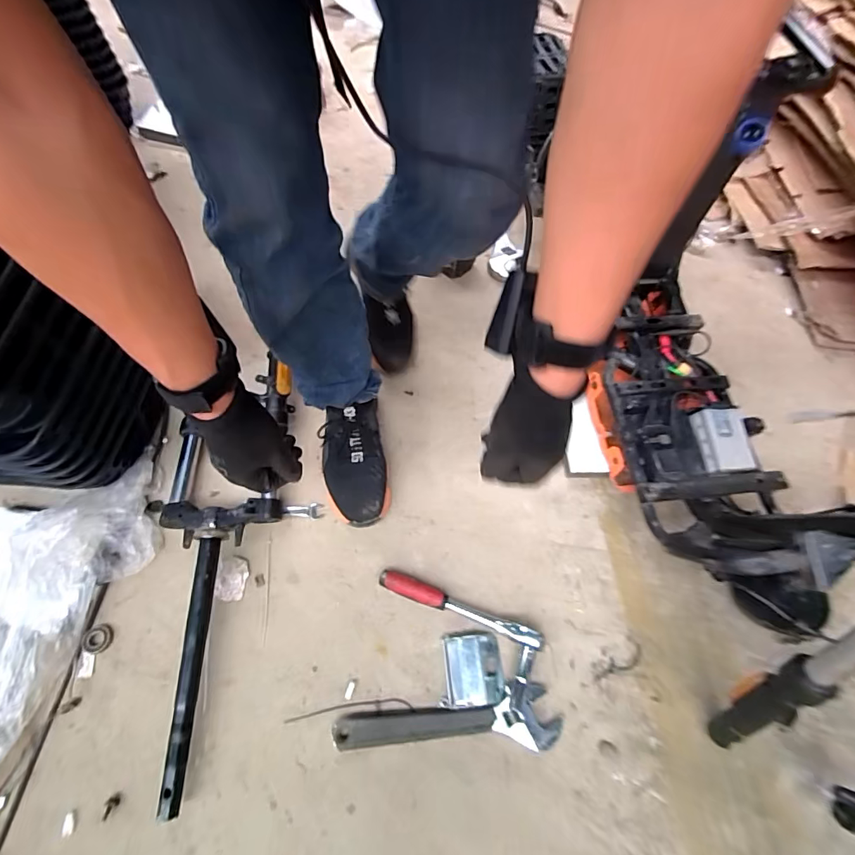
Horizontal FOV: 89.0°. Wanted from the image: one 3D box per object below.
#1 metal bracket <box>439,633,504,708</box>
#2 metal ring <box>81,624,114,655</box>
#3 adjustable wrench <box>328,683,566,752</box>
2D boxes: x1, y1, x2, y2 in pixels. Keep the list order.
[{"bbox_3d":[0.060,0.331,0.595,0.080,0.023,0.086,-1,62,-4],"label":"metal bracket"},{"bbox_3d":[-0.451,0.290,0.596,0.034,0.010,0.034,-12,63,-9],"label":"metal ring"},{"bbox_3d":[0.025,0.379,0.570,0.287,0.023,0.067,2,62,-2],"label":"adjustable wrench"}]

